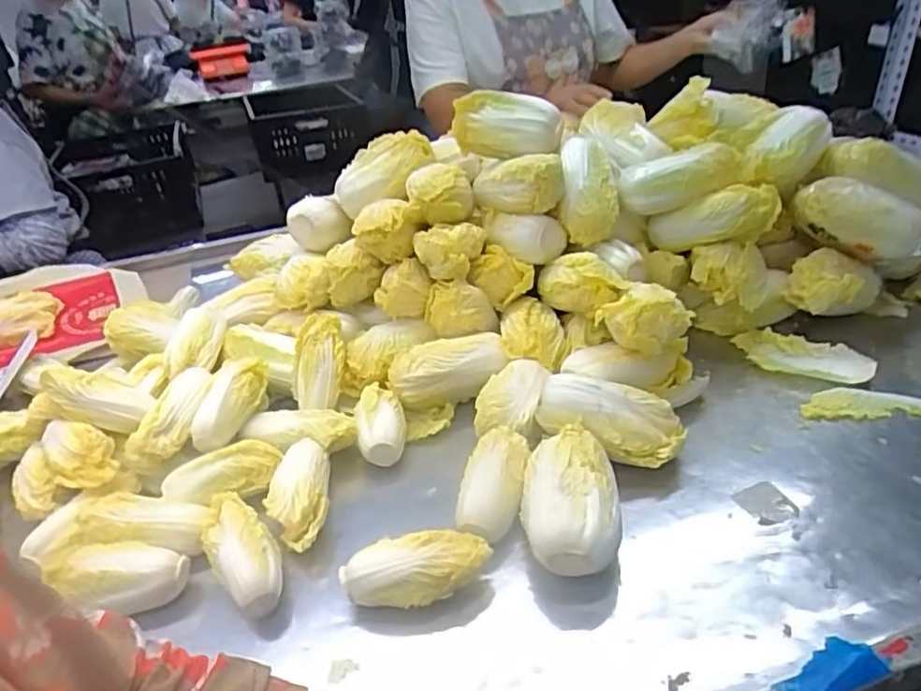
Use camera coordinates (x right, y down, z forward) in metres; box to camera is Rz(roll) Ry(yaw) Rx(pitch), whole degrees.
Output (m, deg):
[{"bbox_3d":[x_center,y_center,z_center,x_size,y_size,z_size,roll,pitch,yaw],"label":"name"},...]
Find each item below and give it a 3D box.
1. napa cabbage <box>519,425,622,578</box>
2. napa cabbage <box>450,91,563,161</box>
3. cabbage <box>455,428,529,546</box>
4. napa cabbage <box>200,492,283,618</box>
[{"bbox_3d":[0.092,0.134,0.561,0.080,0.067,0.135,-3,31,7],"label":"napa cabbage"},{"bbox_3d":[0.056,-0.272,0.808,0.132,0.068,0.062,13,36,30],"label":"napa cabbage"},{"bbox_3d":[0.033,0.133,0.599,0.050,0.056,0.123,5,33,19],"label":"cabbage"},{"bbox_3d":[-0.188,0.170,0.552,0.056,0.042,0.120,-23,46,-24],"label":"napa cabbage"}]

